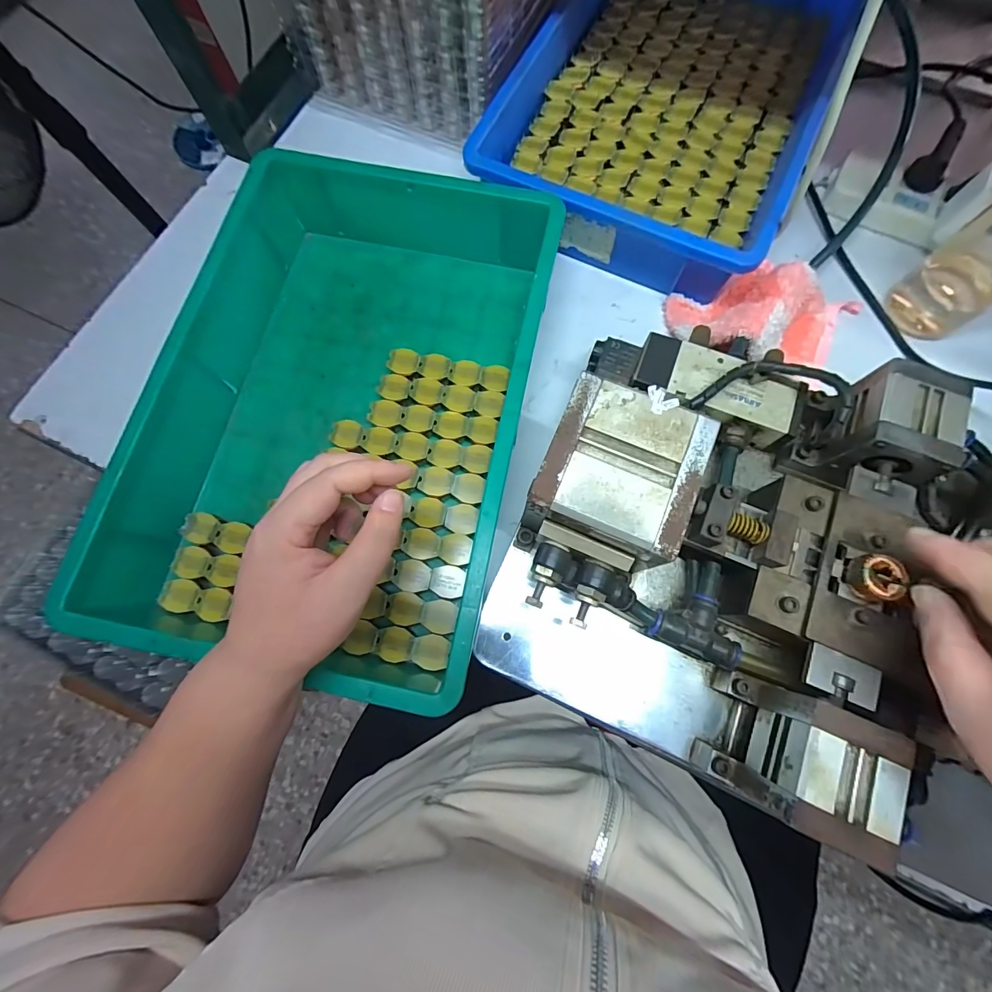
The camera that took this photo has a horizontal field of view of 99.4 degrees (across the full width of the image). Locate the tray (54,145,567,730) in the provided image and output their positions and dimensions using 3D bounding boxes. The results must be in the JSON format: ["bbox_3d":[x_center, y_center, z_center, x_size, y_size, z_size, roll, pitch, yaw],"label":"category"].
[{"bbox_3d":[-0.122,-0.084,0.370,0.288,0.092,0.438,11,77,4],"label":"tray"}]

